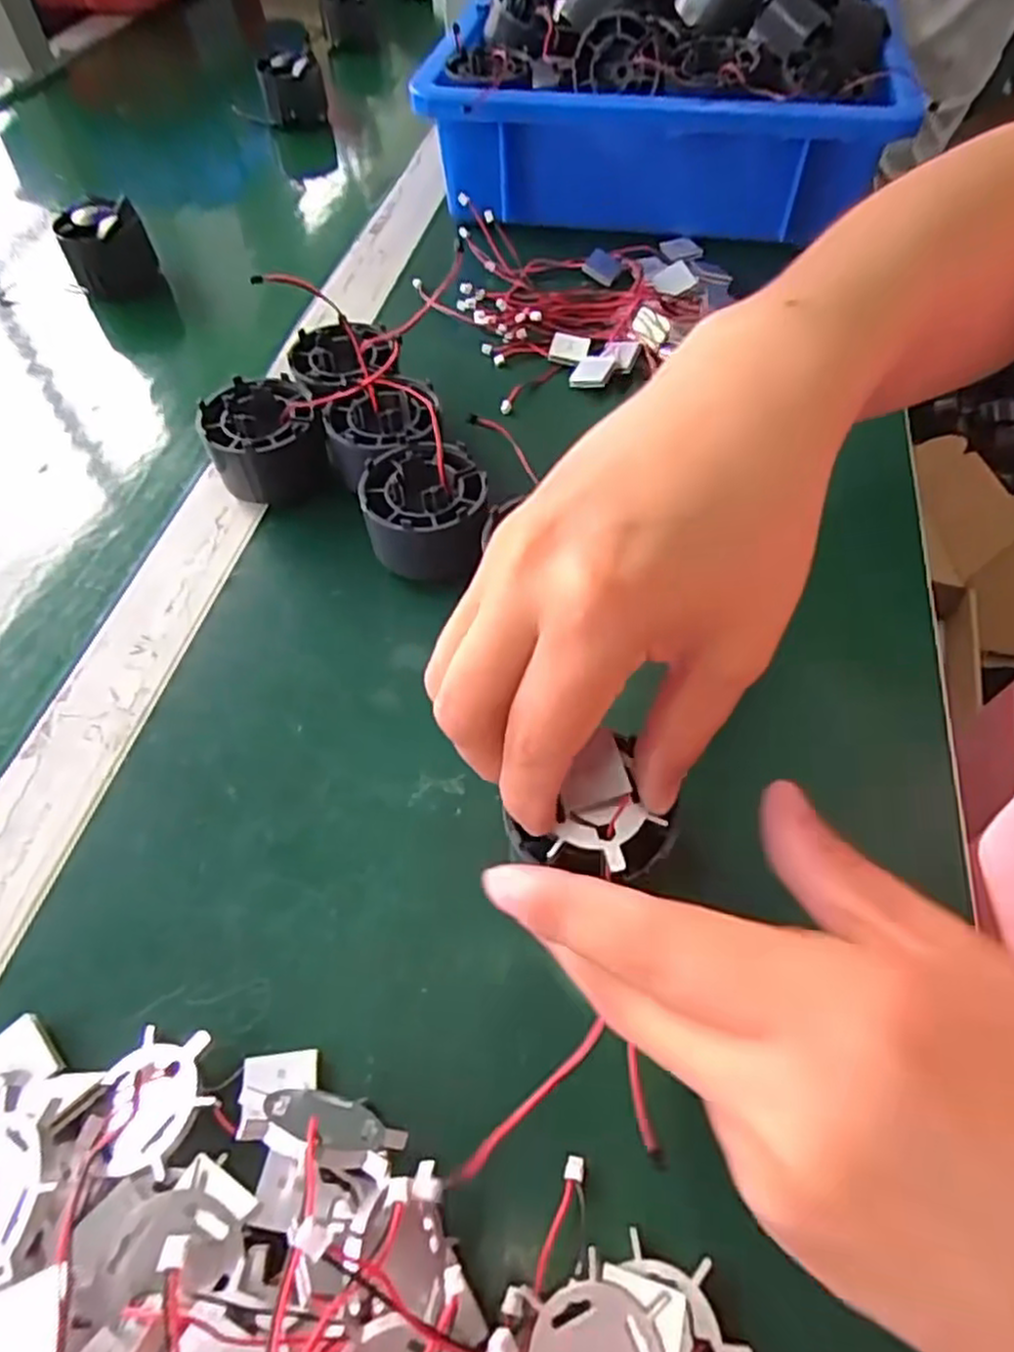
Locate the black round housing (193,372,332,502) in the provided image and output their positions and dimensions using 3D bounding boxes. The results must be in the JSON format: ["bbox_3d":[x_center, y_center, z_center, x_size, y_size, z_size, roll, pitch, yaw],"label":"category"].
[{"bbox_3d":[-0.111,-0.106,0.338,0.049,0.042,0.046,-1,55,1],"label":"black round housing"}]

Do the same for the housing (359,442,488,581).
[{"bbox_3d":[-0.034,-0.067,0.310,0.050,0.040,0.050,-1,55,1],"label":"housing"}]

